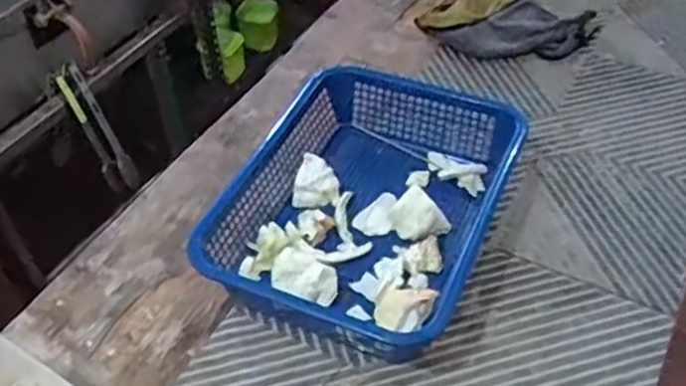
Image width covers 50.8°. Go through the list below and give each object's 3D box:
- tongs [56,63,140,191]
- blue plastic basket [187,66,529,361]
[{"bbox_3d":[-0.471,-0.119,1.395,0.059,0.255,0.029,-35,30,-26],"label":"tongs"},{"bbox_3d":[0.021,0.016,0.765,0.246,0.092,0.316,18,51,18],"label":"blue plastic basket"}]

